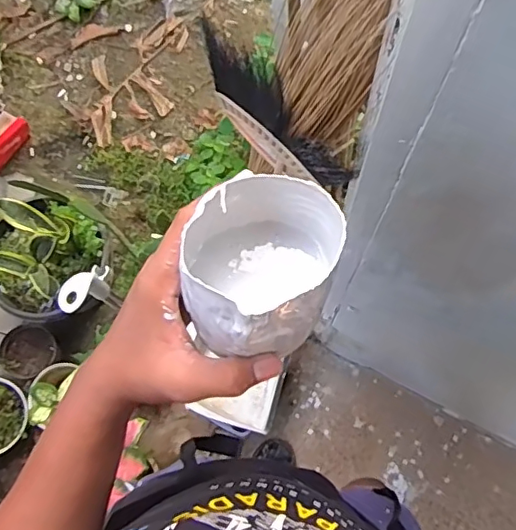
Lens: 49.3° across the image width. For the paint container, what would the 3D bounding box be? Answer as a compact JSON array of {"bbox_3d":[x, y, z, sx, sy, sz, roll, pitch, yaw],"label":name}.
[{"bbox_3d":[0.005,0.006,0.331,0.084,0.087,0.085,0,73,2],"label":"paint container"}]

